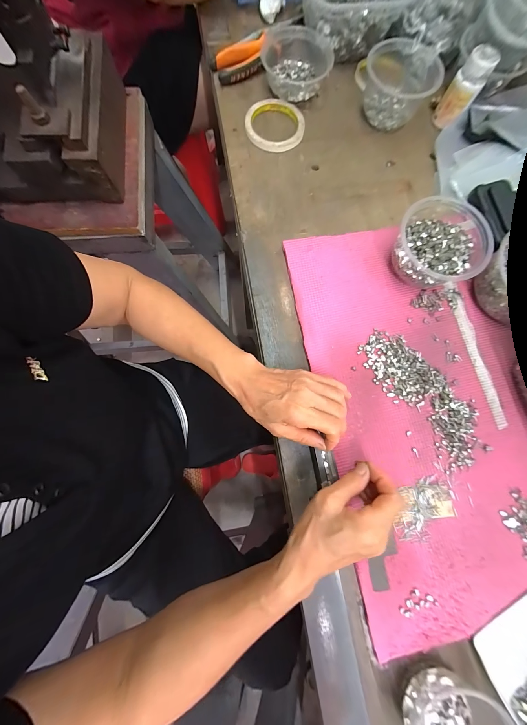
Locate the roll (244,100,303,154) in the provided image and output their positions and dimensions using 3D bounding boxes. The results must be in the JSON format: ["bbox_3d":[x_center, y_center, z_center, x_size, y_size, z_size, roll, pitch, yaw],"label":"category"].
[{"bbox_3d":[0.020,-0.398,0.417,0.093,0.016,0.100,1,79,-3],"label":"roll"}]

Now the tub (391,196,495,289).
[{"bbox_3d":[0.237,-0.161,0.345,0.114,0.061,0.120,34,80,4],"label":"tub"}]

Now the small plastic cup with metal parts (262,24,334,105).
[{"bbox_3d":[0.054,-0.506,0.428,0.120,0.046,0.125,7,79,-1],"label":"small plastic cup with metal parts"}]

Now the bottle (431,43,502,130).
[{"bbox_3d":[0.315,-0.429,0.393,0.044,0.077,0.047,33,80,3],"label":"bottle"}]

